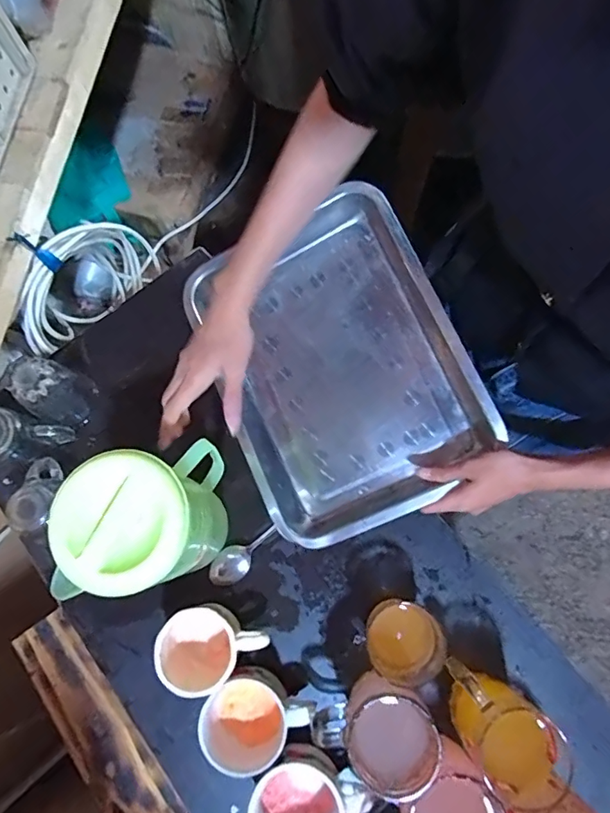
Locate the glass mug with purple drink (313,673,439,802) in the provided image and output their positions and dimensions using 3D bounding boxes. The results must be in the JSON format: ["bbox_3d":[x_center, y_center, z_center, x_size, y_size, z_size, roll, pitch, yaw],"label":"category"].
[{"bbox_3d":[0.067,0.298,0.456,0.092,0.111,0.074,-34,76,-7],"label":"glass mug with purple drink"}]

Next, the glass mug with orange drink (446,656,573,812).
[{"bbox_3d":[0.171,0.282,0.448,0.072,0.115,0.110,-32,76,-7],"label":"glass mug with orange drink"}]

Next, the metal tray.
[{"bbox_3d":[0.032,-0.042,0.551,0.258,0.048,0.335,-26,81,12],"label":"metal tray"}]

